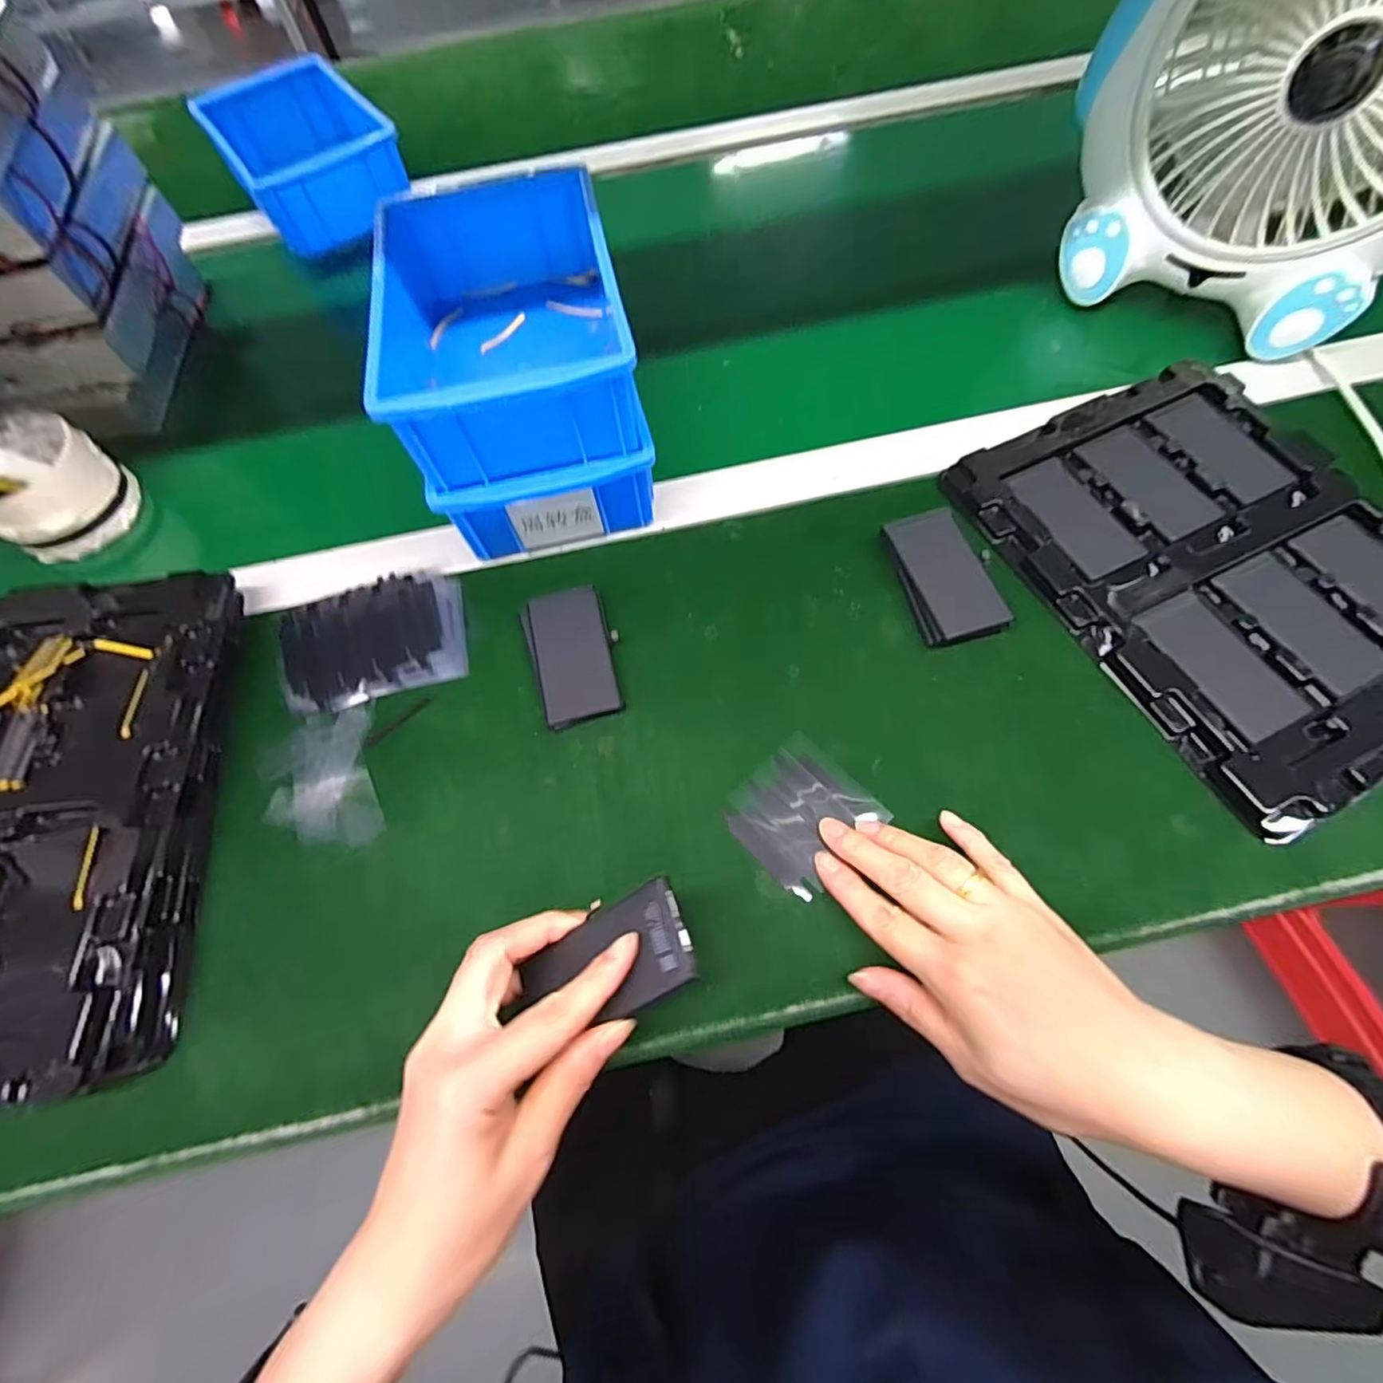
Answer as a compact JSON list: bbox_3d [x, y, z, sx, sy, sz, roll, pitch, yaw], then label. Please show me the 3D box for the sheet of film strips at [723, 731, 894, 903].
[{"bbox_3d":[0.058,0.063,0.323,0.067,0.004,0.062,-41,70,-15],"label":"sheet of film strips"}]

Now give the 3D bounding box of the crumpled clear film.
[{"bbox_3d":[-0.208,0.051,0.342,0.060,0.004,0.083,-18,65,-6],"label":"crumpled clear film"}]

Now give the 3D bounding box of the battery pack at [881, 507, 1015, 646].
[{"bbox_3d":[0.156,-0.070,0.375,0.049,0.014,0.089,-12,65,-3],"label":"battery pack"}]

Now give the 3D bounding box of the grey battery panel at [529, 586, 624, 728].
[{"bbox_3d":[-0.071,-0.023,0.366,0.043,0.010,0.085,-15,65,-4],"label":"grey battery panel"}]

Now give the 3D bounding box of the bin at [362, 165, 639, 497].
[{"bbox_3d":[-0.111,-0.220,0.363,0.128,0.062,0.201,-13,65,-2],"label":"bin"}]

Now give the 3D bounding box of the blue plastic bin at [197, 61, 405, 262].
[{"bbox_3d":[-0.364,-0.510,0.577,0.127,0.059,0.194,-34,68,-13],"label":"blue plastic bin"}]

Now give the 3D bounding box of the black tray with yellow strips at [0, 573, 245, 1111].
[{"bbox_3d":[-0.370,0.064,0.324,0.206,0.030,0.278,-8,65,-1],"label":"black tray with yellow strips"}]

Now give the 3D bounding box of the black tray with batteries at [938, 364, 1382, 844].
[{"bbox_3d":[0.326,-0.084,0.372,0.225,0.012,0.270,-26,66,-9],"label":"black tray with batteries"}]

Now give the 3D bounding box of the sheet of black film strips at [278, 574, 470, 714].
[{"bbox_3d":[-0.198,-0.033,0.379,0.109,0.007,0.081,-17,69,-6],"label":"sheet of black film strips"}]

